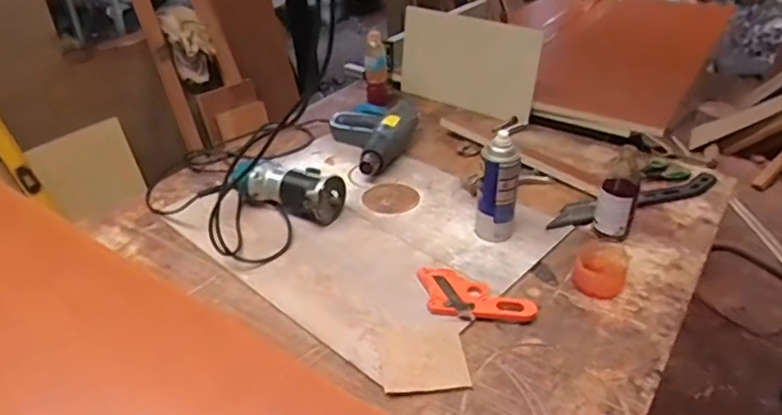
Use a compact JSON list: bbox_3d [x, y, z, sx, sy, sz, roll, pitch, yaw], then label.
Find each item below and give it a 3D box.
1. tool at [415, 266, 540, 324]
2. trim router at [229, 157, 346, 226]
[{"bbox_3d":[0.117,0.138,0.845,0.187,0.019,0.099,20,38,27],"label":"tool"},{"bbox_3d":[-0.189,-0.036,1.054,0.208,0.075,0.095,14,36,20],"label":"trim router"}]

